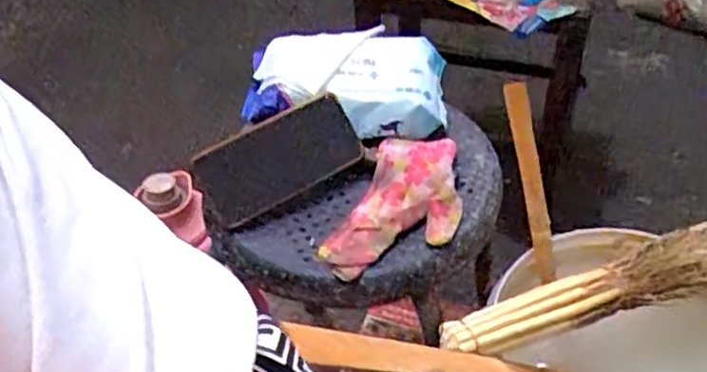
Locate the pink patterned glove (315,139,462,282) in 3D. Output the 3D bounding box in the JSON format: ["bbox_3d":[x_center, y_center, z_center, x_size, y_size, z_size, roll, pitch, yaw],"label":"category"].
[{"bbox_3d":[0.049,0.019,0.661,0.102,0.025,0.183,16,47,20],"label":"pink patterned glove"}]

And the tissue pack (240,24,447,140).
[{"bbox_3d":[-0.010,-0.112,0.754,0.208,0.055,0.120,1,44,5],"label":"tissue pack"}]

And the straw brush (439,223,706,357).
[{"bbox_3d":[0.249,0.086,0.645,0.343,0.037,0.061,-15,45,-11],"label":"straw brush"}]

